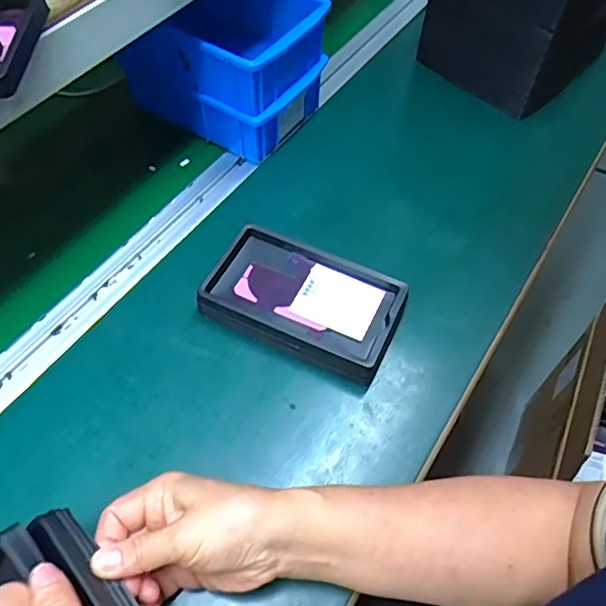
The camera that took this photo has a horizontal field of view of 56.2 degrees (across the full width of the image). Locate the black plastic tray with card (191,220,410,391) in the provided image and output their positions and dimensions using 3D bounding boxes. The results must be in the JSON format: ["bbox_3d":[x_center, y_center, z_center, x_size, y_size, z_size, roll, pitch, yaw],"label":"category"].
[{"bbox_3d":[0.001,-0.002,0.493,0.161,0.031,0.095,23,59,12],"label":"black plastic tray with card"}]

